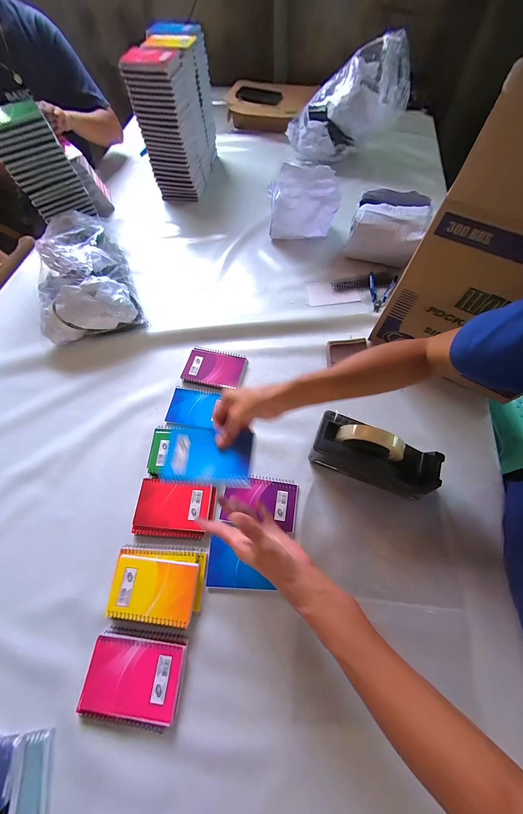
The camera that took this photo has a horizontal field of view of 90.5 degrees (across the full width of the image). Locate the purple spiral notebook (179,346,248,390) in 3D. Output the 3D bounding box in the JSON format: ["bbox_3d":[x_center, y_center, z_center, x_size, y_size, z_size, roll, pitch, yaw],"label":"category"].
[{"bbox_3d":[-0.107,-0.092,0.590,0.132,0.014,0.096,13,67,8],"label":"purple spiral notebook"}]

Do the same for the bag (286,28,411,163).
[{"bbox_3d":[0.267,-0.946,0.811,0.365,0.242,0.169,9,66,6],"label":"bag"}]

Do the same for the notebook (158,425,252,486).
[{"bbox_3d":[-0.079,0.072,0.383,0.126,0.015,0.080,3,66,4],"label":"notebook"}]

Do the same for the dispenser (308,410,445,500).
[{"bbox_3d":[0.187,0.081,0.441,0.191,0.128,0.075,20,68,11],"label":"dispenser"}]

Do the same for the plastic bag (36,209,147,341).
[{"bbox_3d":[-0.445,-0.317,0.637,0.211,0.139,0.326,-23,66,-8],"label":"plastic bag"}]

